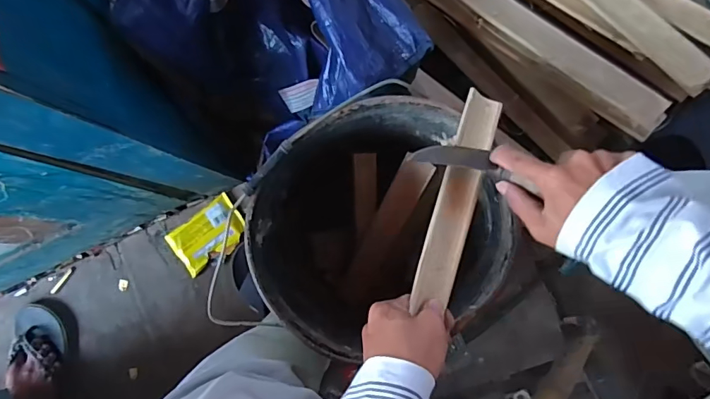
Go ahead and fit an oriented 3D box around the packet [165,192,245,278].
[{"bbox_3d":[-0.283,0.069,0.882,0.140,0.017,0.093,-35,81,0],"label":"packet"}]

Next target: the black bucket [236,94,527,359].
[{"bbox_3d":[0.028,0.044,0.661,0.271,0.377,0.263,-1,83,5],"label":"black bucket"}]

